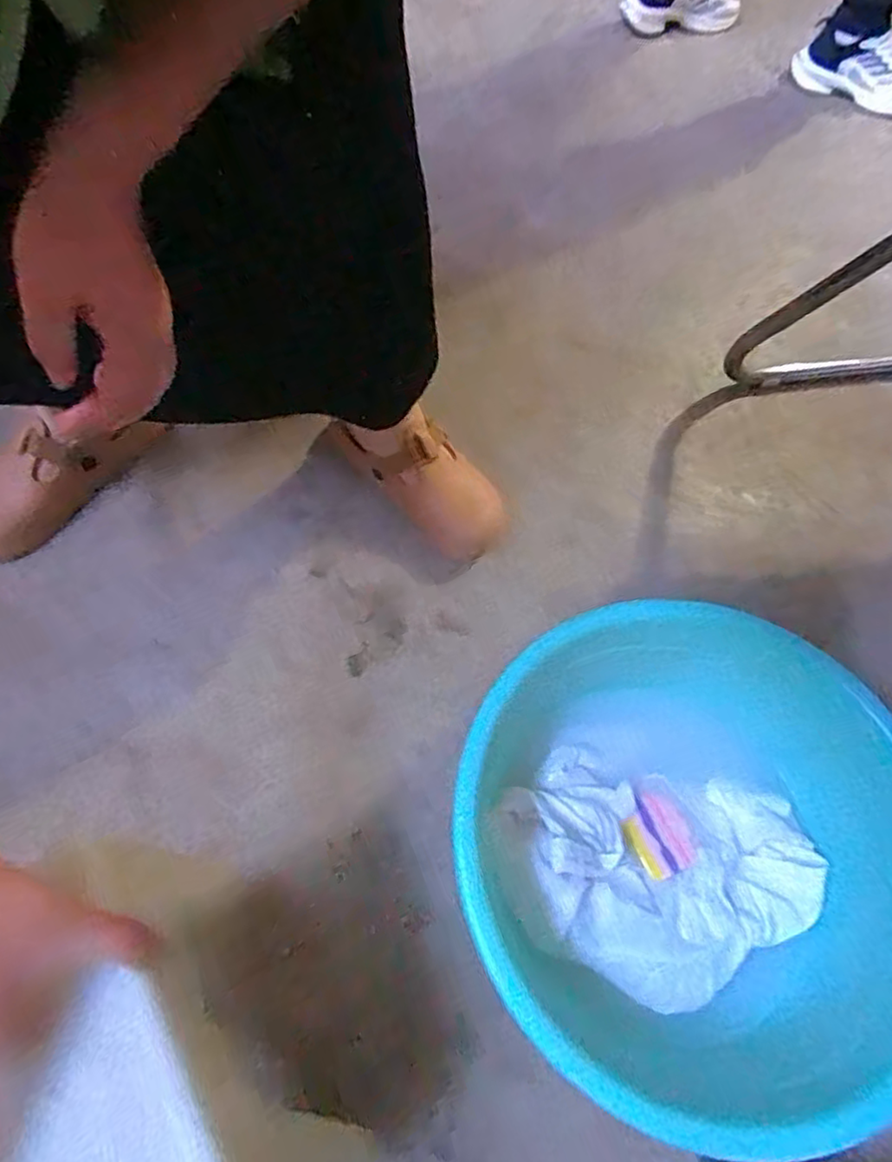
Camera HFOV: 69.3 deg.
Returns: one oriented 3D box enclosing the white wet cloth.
[{"bbox_3d":[0.180,0.252,0.554,0.272,0.037,0.179,12,61,2],"label":"white wet cloth"}]

